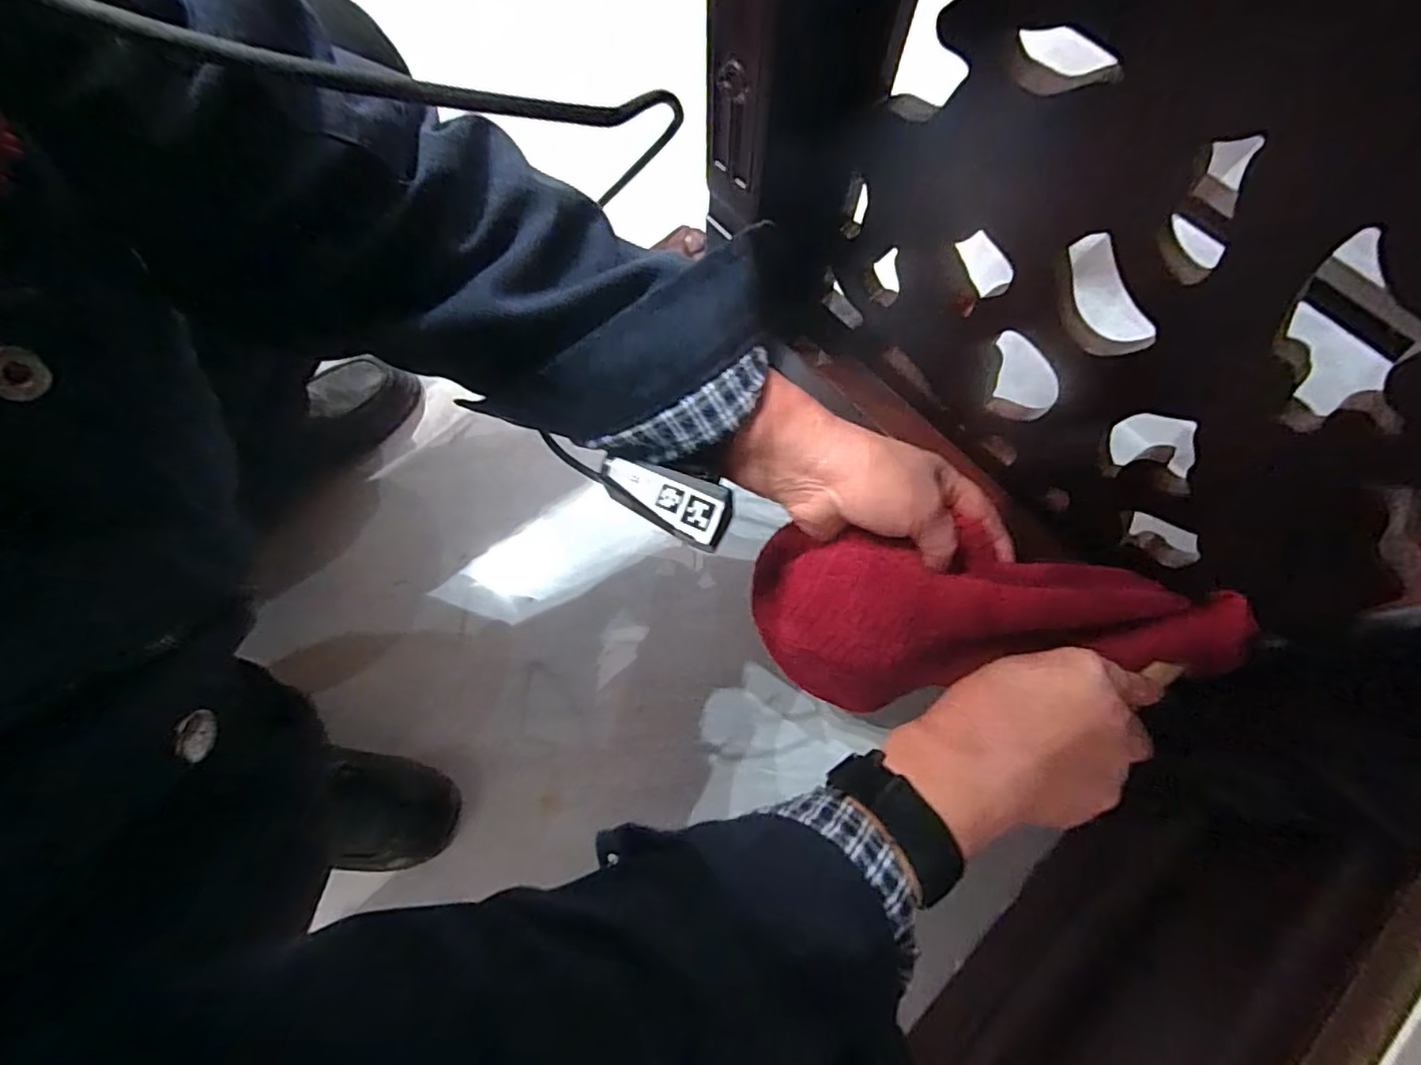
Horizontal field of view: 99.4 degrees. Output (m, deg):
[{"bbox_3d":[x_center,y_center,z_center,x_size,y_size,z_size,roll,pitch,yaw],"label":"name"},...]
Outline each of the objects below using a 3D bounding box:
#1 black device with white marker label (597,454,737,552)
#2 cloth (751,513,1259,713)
[{"bbox_3d":[-0.021,-0.019,0.307,0.069,0.018,0.031,26,99,10],"label":"black device with white marker label"},{"bbox_3d":[0.173,0.057,0.362,0.292,0.114,0.081,3,72,2],"label":"cloth"}]

